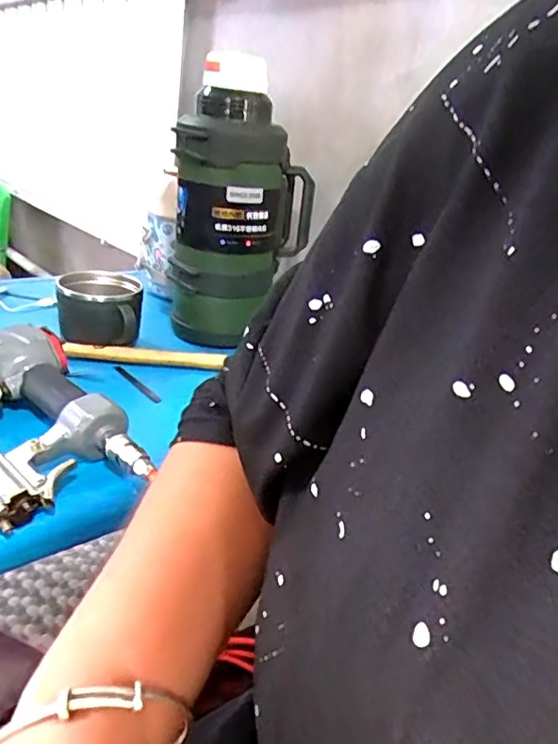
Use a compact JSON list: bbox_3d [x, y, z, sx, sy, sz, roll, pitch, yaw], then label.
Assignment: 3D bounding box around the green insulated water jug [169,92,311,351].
[{"bbox_3d":[-0.051,-0.203,0.750,0.114,0.304,0.179,20,26,27],"label":"green insulated water jug"}]

